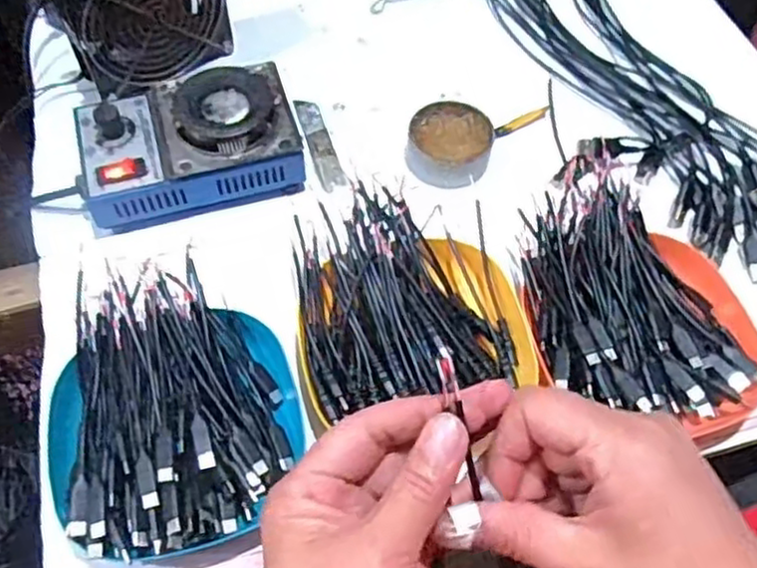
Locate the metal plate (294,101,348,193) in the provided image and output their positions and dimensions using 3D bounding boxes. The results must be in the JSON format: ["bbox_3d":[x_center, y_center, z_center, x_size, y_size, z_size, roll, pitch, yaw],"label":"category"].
[{"bbox_3d":[-0.046,-0.109,0.561,0.018,0.004,0.092,-15,61,-10],"label":"metal plate"}]

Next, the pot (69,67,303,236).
[{"bbox_3d":[-0.135,-0.101,0.515,0.149,0.053,0.099,-14,61,-10],"label":"pot"}]

